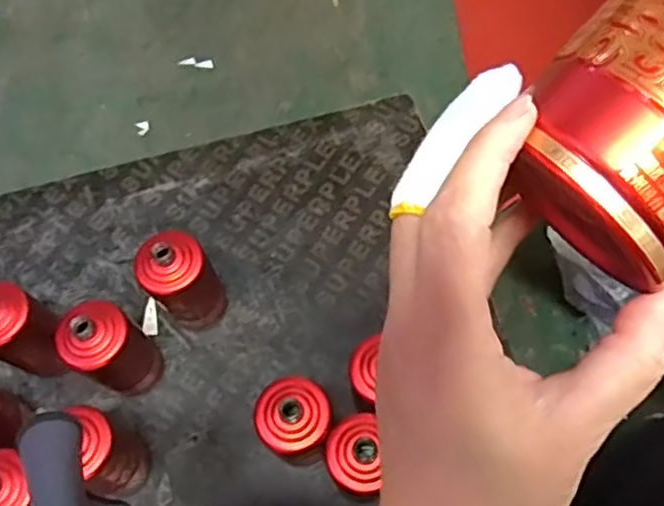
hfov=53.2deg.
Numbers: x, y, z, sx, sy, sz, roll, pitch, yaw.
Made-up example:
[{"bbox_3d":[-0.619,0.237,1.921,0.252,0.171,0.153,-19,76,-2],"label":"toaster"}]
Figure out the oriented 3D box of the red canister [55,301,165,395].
[{"bbox_3d":[-0.267,0.122,0.811,0.077,0.185,0.083,41,74,17],"label":"red canister"}]

